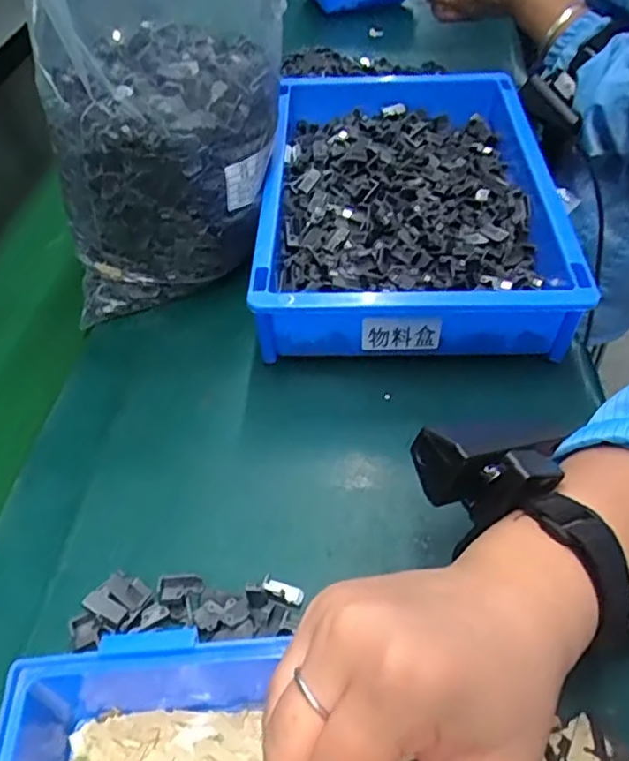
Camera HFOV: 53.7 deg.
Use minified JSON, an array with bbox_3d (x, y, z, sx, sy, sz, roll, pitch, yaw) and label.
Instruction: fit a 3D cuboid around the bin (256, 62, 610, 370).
[{"bbox_3d":[0.072,-0.137,0.486,0.204,0.093,0.302,0,49,5],"label":"bin"}]

